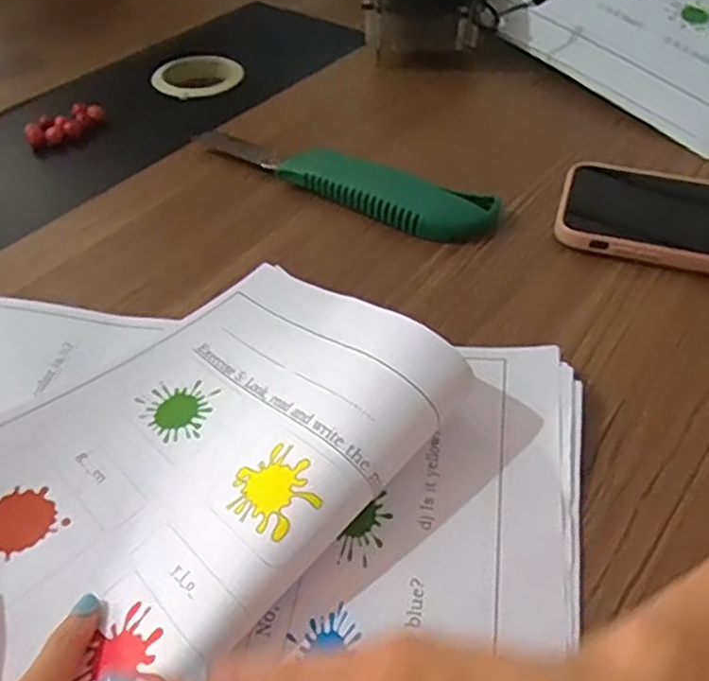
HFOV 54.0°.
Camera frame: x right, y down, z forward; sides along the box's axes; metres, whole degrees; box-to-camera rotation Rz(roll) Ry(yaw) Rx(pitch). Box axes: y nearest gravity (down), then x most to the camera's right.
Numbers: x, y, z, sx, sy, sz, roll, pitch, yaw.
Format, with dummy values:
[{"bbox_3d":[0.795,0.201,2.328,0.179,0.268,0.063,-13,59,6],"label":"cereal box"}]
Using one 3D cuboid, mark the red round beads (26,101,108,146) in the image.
[{"bbox_3d":[-0.201,-0.151,0.484,0.019,0.014,0.053,33,54,28],"label":"red round beads"}]

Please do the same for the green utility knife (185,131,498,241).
[{"bbox_3d":[-0.015,-0.099,0.420,0.202,0.021,0.037,20,49,19],"label":"green utility knife"}]

